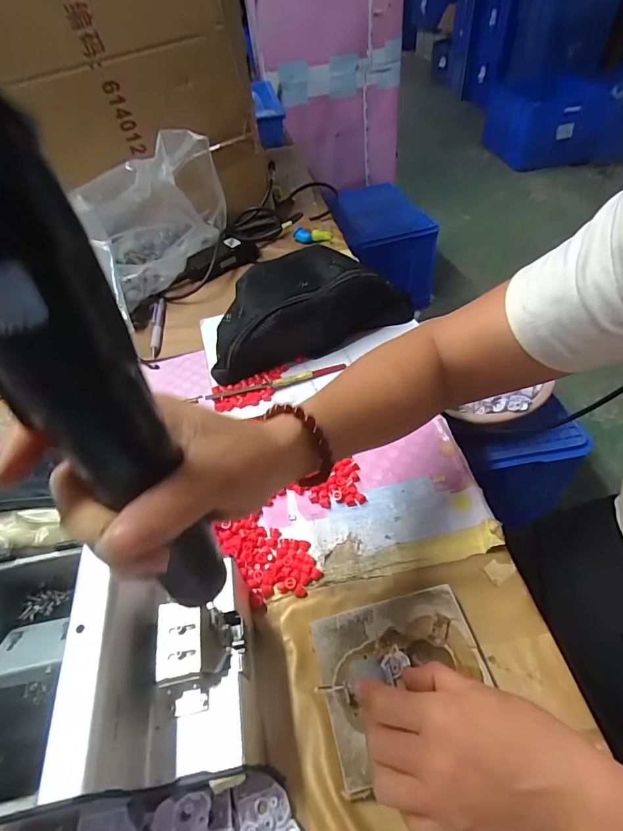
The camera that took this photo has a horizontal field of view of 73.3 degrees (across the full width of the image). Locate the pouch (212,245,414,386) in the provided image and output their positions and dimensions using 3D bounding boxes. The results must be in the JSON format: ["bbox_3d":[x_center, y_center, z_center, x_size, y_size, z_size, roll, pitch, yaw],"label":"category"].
[{"bbox_3d":[-0.017,-0.142,0.552,0.271,0.095,0.130,-24,52,-17],"label":"pouch"}]

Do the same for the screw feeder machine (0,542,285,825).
[{"bbox_3d":[-0.135,0.167,0.268,0.182,0.136,0.126,-10,50,-2],"label":"screw feeder machine"}]

